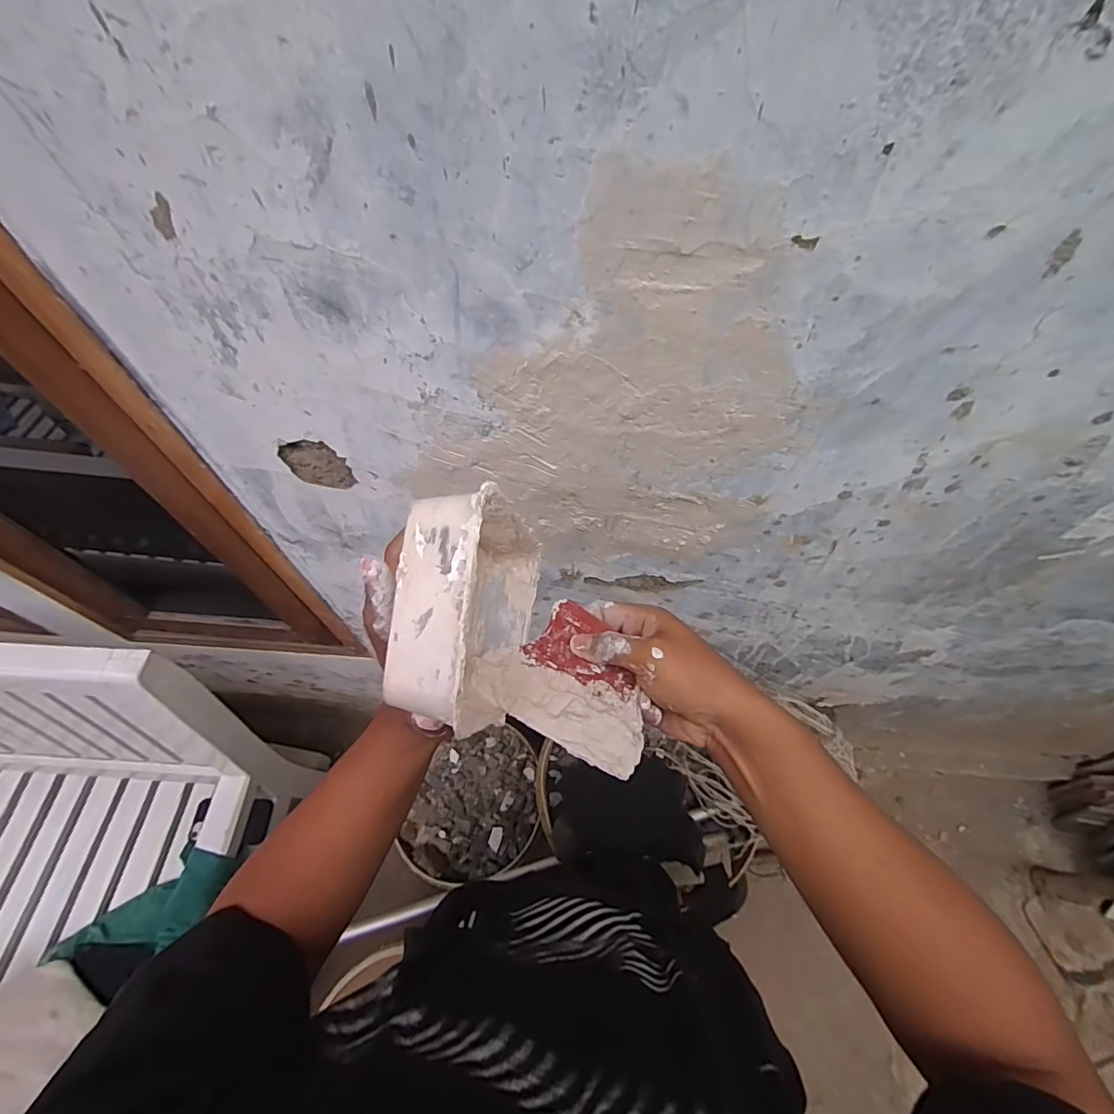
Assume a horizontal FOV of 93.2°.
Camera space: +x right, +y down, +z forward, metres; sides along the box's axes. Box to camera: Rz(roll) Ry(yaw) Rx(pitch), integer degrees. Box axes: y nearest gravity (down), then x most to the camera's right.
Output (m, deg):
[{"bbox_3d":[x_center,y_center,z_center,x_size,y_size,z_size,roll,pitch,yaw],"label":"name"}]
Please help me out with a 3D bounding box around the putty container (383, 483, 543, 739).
[{"bbox_3d":[-0.045,0.031,0.301,0.038,0.172,0.110,9,87,6],"label":"putty container"}]

